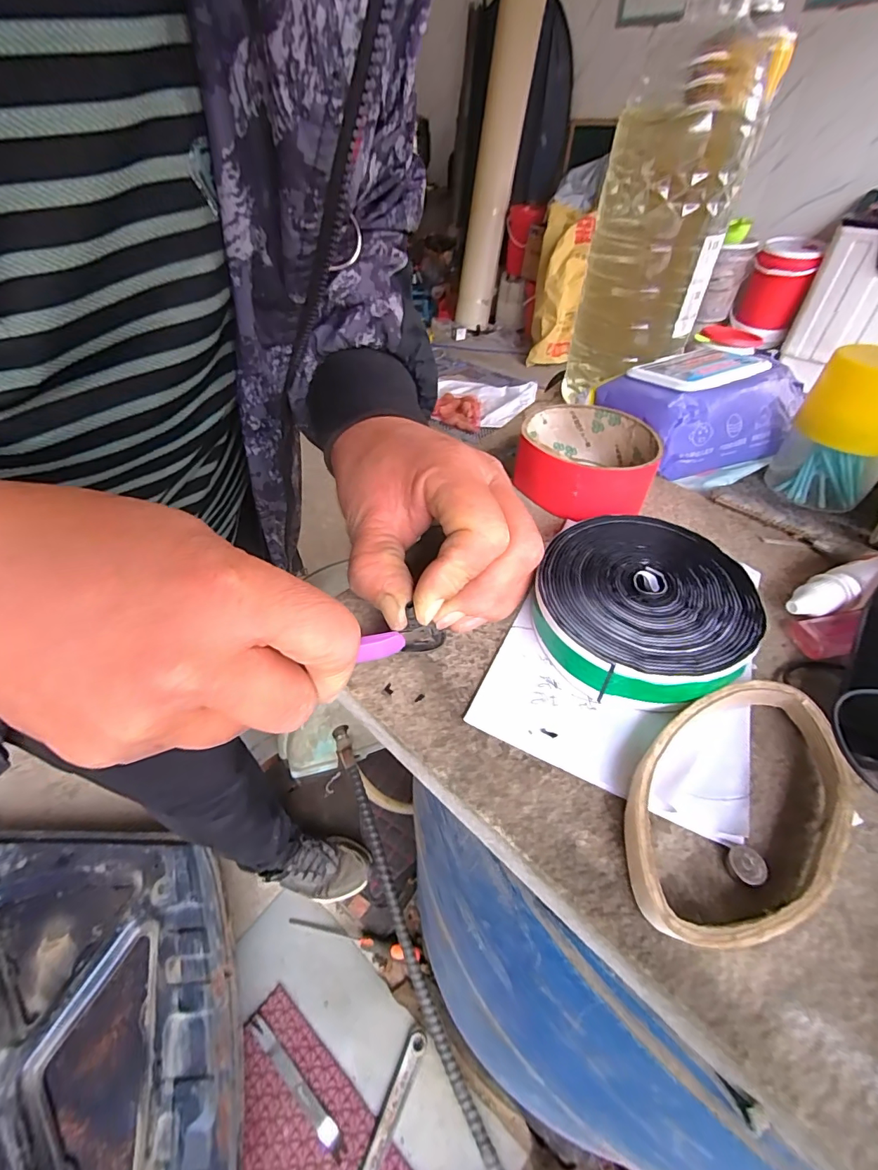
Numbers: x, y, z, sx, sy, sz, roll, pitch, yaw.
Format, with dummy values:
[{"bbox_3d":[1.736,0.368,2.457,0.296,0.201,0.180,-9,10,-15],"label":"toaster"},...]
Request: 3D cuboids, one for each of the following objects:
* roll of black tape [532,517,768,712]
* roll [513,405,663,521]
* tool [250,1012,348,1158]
[{"bbox_3d":[0.093,0.009,0.216,0.090,0.030,0.096,1,44,-1],"label":"roll of black tape"},{"bbox_3d":[0.090,-0.076,0.291,0.081,0.034,0.084,9,45,8],"label":"roll"},{"bbox_3d":[-0.234,0.803,0.757,0.226,0.013,0.025,32,52,27],"label":"tool"}]

